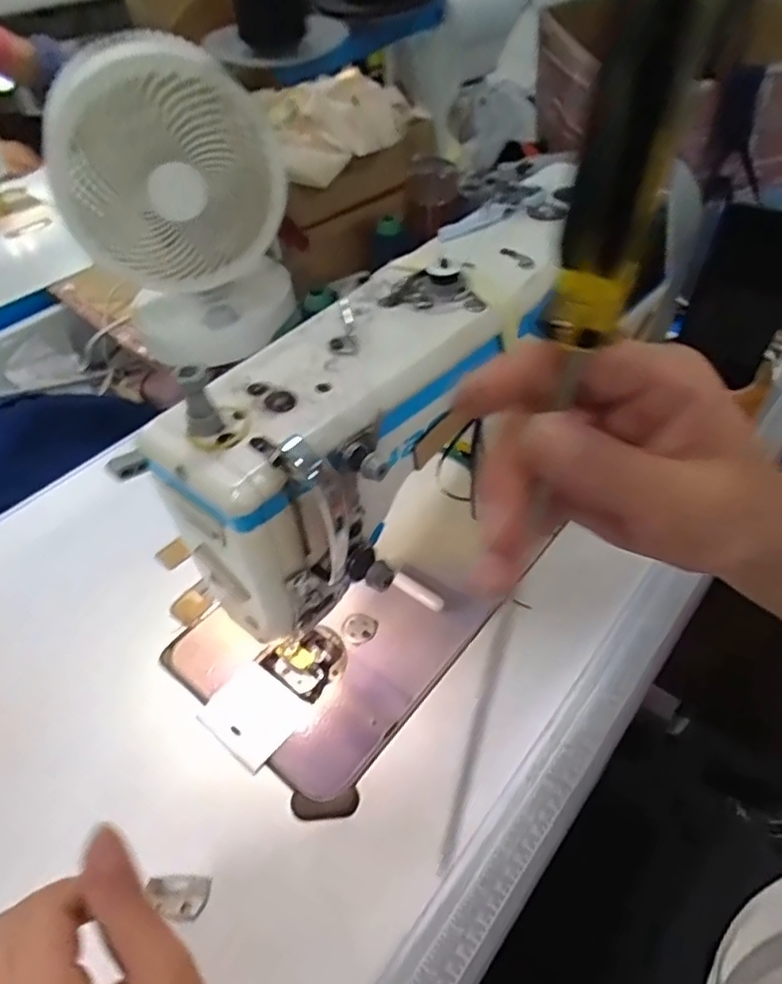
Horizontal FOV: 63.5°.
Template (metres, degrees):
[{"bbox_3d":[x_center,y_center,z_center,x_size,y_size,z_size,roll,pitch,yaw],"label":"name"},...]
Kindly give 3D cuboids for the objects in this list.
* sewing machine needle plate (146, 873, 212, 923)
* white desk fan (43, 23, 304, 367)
[{"bbox_3d":[-0.125,0.237,0.369,0.036,0.006,0.023,-4,54,10],"label":"sewing machine needle plate"},{"bbox_3d":[-0.225,-0.296,0.678,0.215,0.290,0.144,-19,49,-14],"label":"white desk fan"}]

